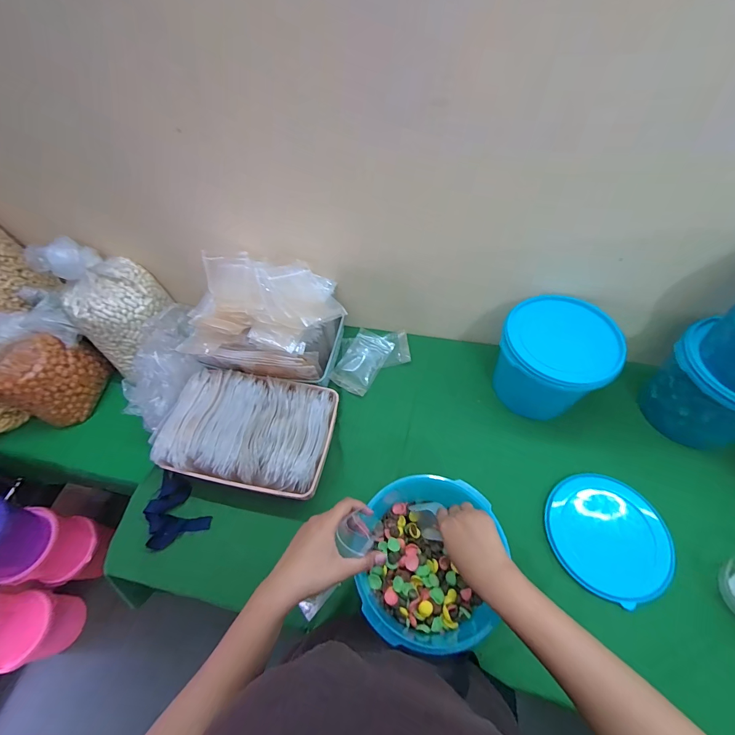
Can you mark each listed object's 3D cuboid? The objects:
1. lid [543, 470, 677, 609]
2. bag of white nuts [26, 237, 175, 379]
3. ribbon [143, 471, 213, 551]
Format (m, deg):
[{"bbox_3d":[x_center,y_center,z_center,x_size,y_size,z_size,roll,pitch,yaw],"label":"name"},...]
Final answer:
[{"bbox_3d":[0.425,0.297,0.614,0.192,0.028,0.193,-2,58,3],"label":"lid"},{"bbox_3d":[-0.637,-0.166,0.866,0.211,0.275,0.185,-41,63,-20],"label":"bag of white nuts"},{"bbox_3d":[-0.384,0.276,0.695,0.106,0.032,0.137,-23,59,-10],"label":"ribbon"}]

